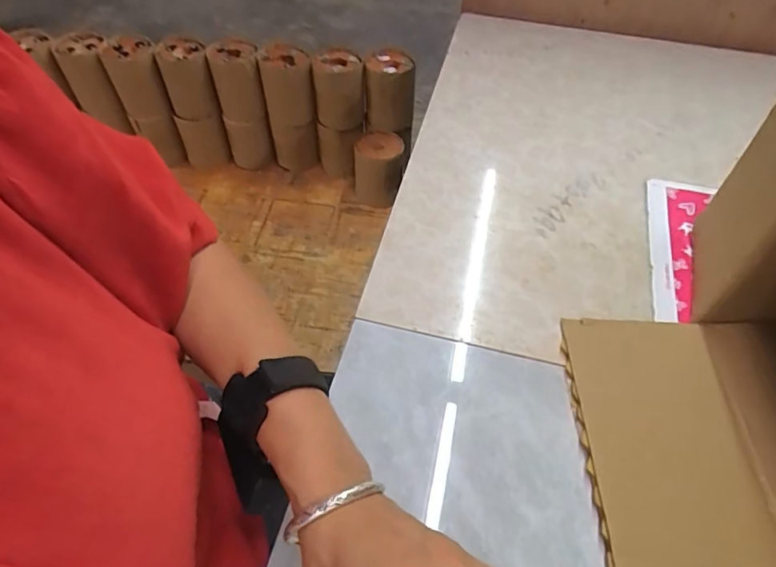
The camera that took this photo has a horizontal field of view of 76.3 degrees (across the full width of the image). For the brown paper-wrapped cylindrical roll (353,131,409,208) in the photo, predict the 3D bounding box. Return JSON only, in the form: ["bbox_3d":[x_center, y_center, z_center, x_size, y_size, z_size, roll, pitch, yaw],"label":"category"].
[{"bbox_3d":[-0.015,-0.202,0.881,0.093,0.108,0.082,-1,54,-2],"label":"brown paper-wrapped cylindrical roll"}]

